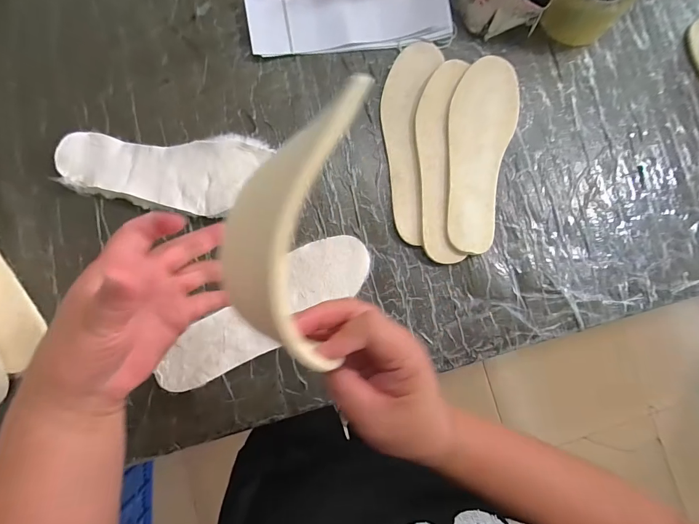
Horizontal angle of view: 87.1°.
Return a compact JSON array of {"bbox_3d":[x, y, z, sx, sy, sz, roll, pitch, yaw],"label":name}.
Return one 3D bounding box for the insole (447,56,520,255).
[{"bbox_3d":[0.166,-0.143,0.476,0.087,0.008,0.258,13,83,-7],"label":"insole"}]

